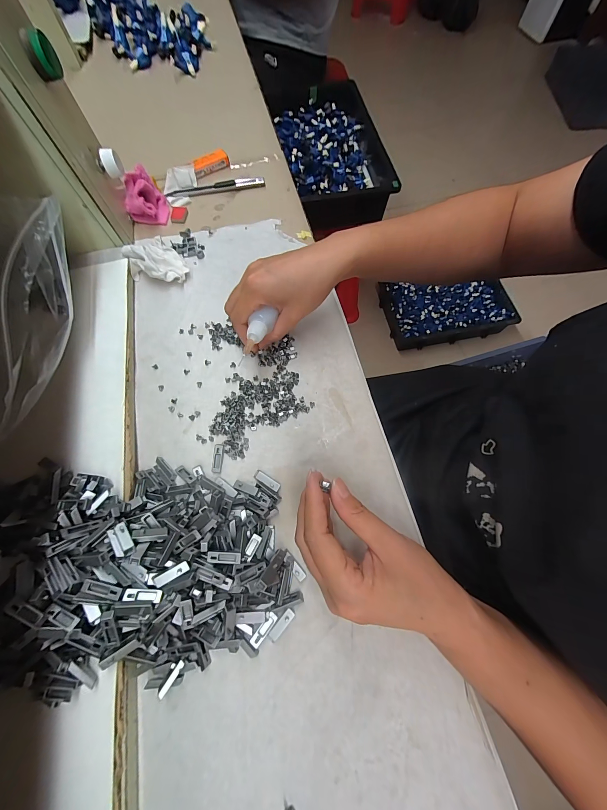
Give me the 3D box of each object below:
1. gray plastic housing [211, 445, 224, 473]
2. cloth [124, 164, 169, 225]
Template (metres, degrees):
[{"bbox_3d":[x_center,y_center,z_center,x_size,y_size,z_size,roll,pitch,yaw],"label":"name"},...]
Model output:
[{"bbox_3d":[-0.078,0.048,0.264,0.009,0.006,0.025,6,81,4],"label":"gray plastic housing"},{"bbox_3d":[-0.202,-0.261,0.368,0.050,0.039,0.050,-28,71,-9],"label":"cloth"}]

